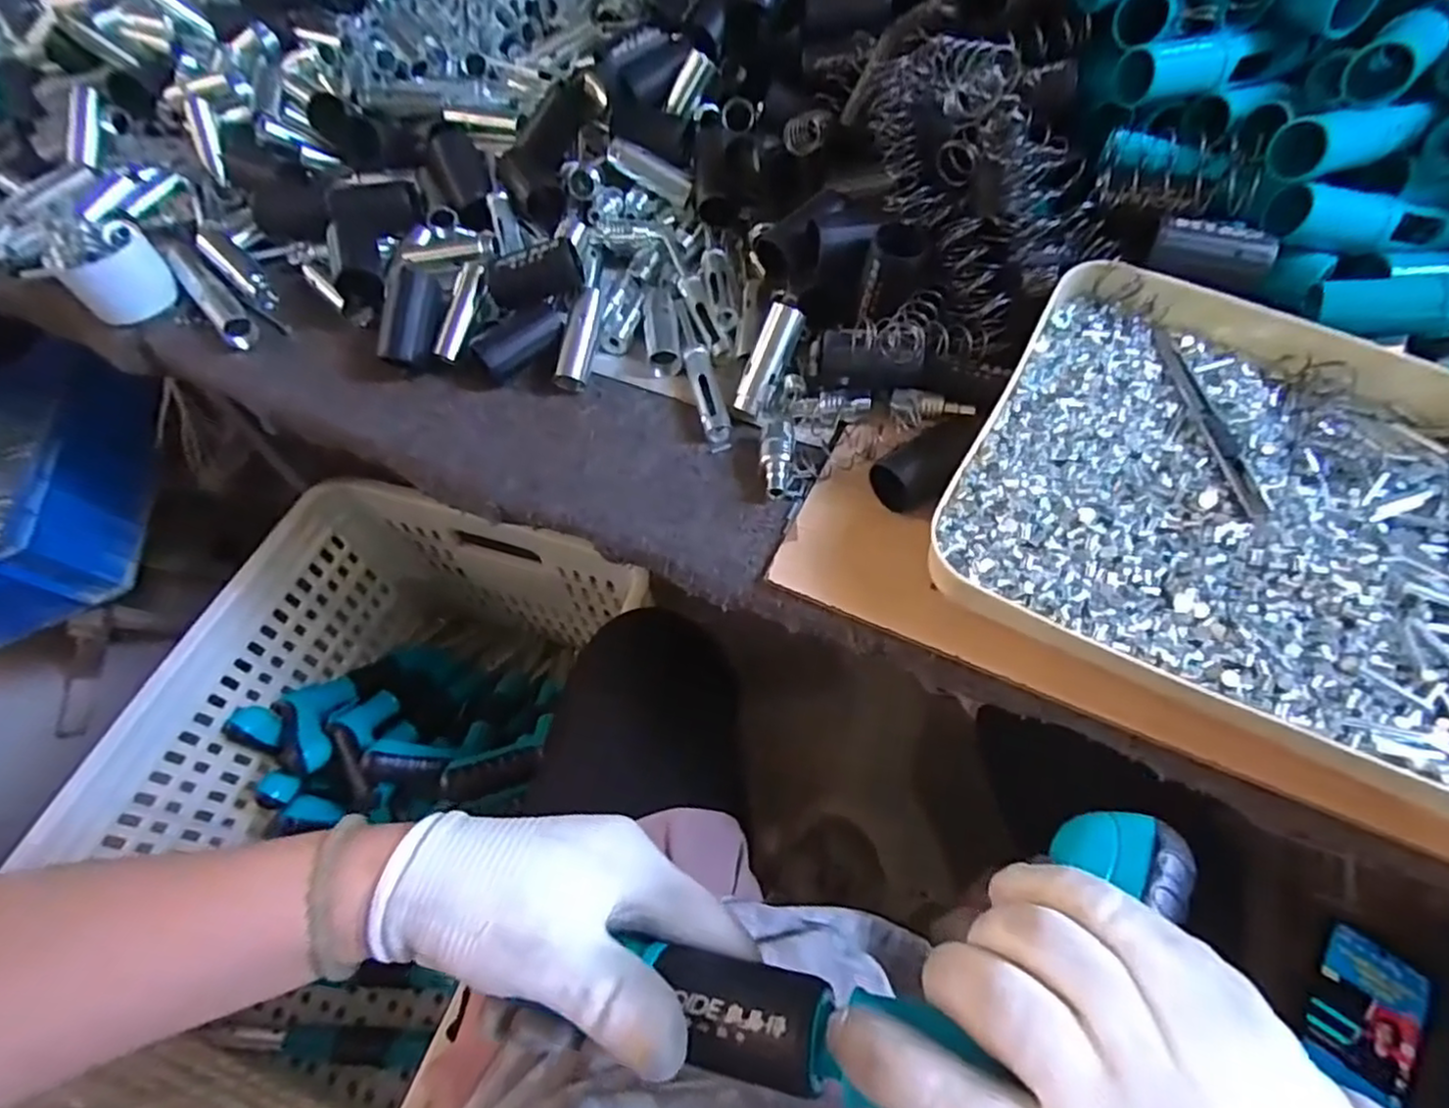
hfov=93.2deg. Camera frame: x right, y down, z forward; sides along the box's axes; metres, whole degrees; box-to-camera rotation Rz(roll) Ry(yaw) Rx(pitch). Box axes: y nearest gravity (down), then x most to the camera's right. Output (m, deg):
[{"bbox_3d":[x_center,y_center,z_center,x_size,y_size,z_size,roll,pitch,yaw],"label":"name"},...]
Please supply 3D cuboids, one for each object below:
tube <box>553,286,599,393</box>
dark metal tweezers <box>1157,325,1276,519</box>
[{"bbox_3d":[-0.099,-0.148,0.474,0.021,0.024,0.071,9,81,8],"label":"tube"},{"bbox_3d":[0.251,-0.075,0.356,0.013,0.009,0.132,-1,59,2],"label":"dark metal tweezers"}]

